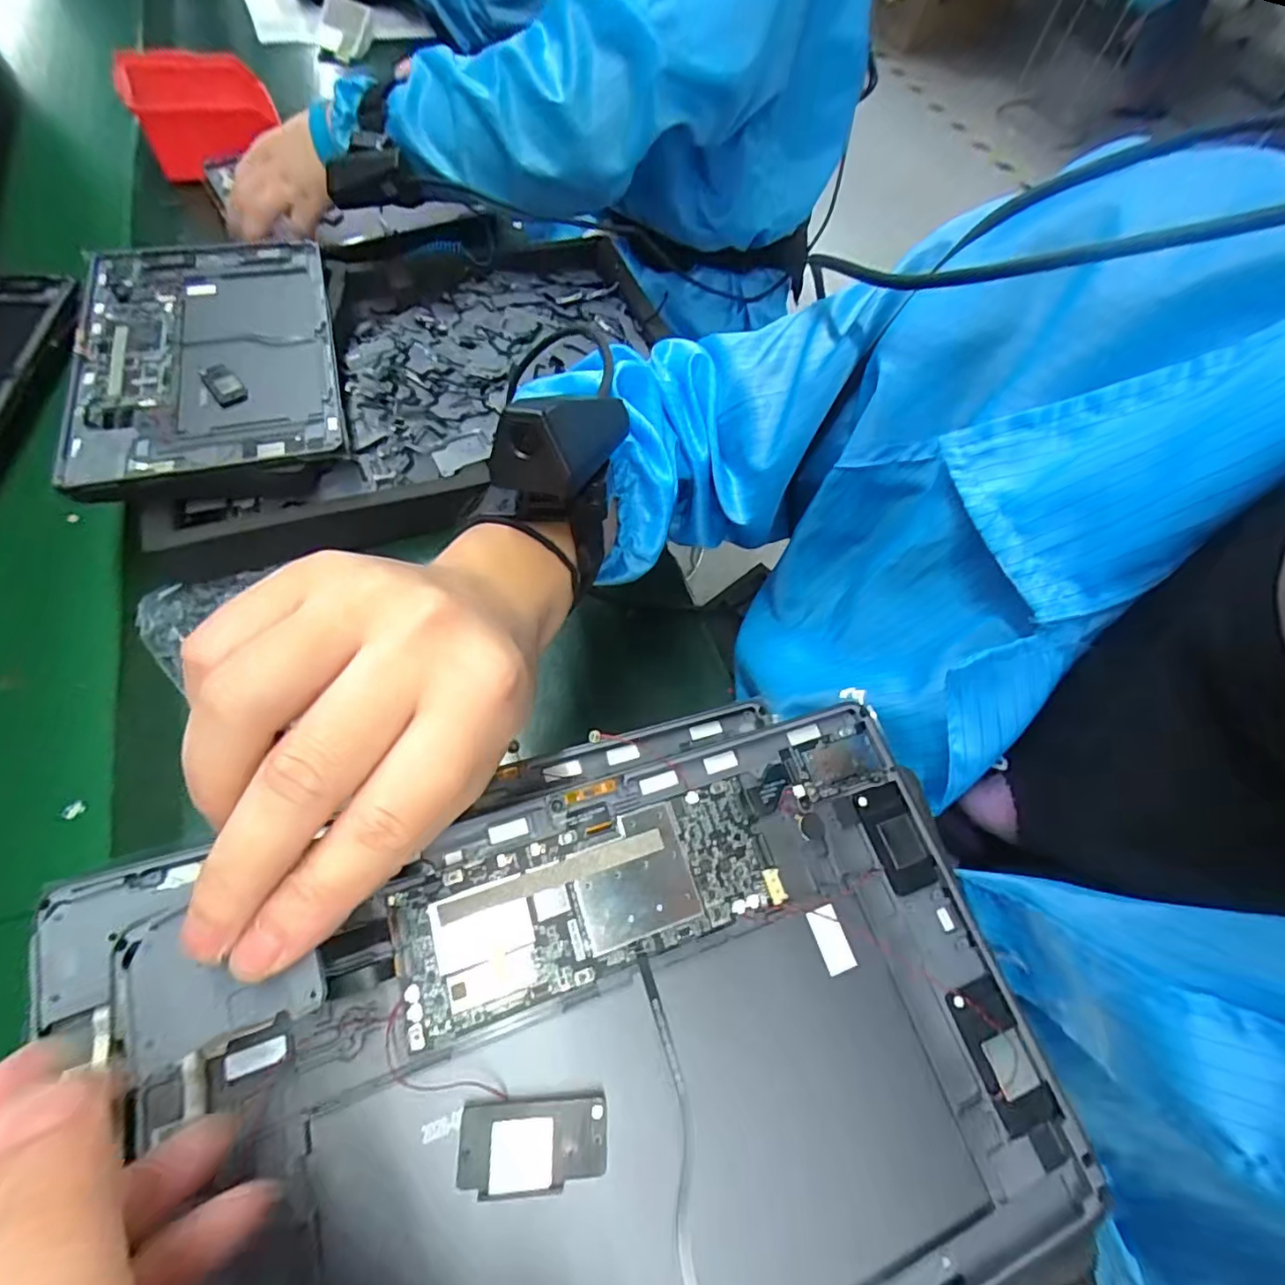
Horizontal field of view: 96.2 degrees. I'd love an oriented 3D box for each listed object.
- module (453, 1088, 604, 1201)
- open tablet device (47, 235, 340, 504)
[{"bbox_3d":[-0.030,0.139,0.160,0.039,0.006,0.021,-1,64,-4],"label":"module"},{"bbox_3d":[-0.316,-0.211,0.420,0.168,0.009,0.245,-13,65,-13],"label":"open tablet device"}]

